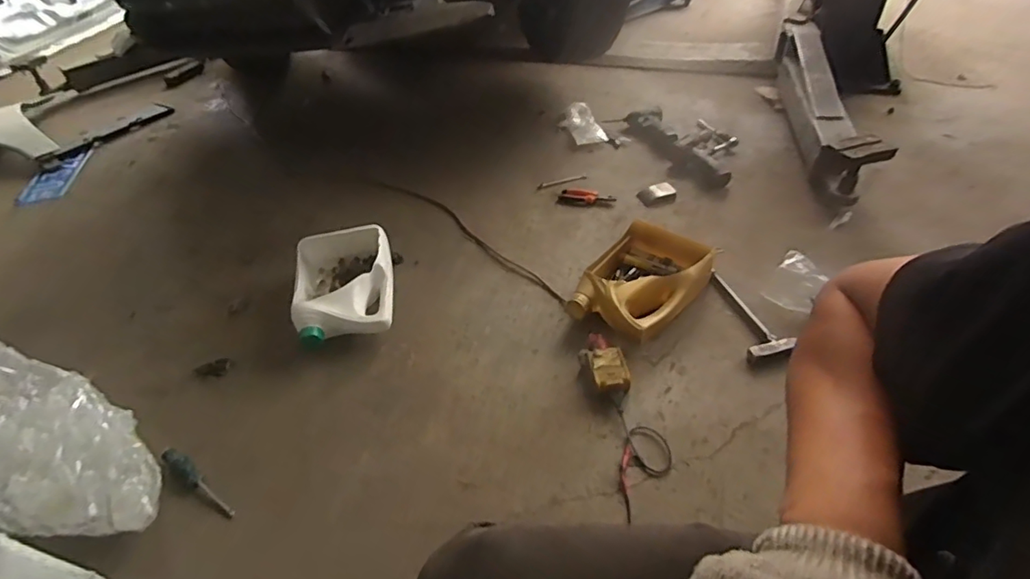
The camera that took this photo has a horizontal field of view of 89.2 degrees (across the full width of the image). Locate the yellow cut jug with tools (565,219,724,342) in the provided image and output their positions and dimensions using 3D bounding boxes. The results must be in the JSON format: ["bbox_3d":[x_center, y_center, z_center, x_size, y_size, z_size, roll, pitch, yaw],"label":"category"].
[{"bbox_3d":[0.280,-0.022,1.113,0.218,0.088,0.318,25,51,27],"label":"yellow cut jug with tools"}]

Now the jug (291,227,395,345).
[{"bbox_3d":[-0.377,-0.009,1.157,0.217,0.085,0.282,-11,44,-7],"label":"jug"}]

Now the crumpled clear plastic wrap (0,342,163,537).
[{"bbox_3d":[-0.849,0.274,0.916,0.592,0.065,0.264,16,47,19],"label":"crumpled clear plastic wrap"}]

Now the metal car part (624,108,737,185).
[{"bbox_3d":[0.542,-0.457,1.581,0.265,0.063,0.471,-17,45,-13],"label":"metal car part"}]

